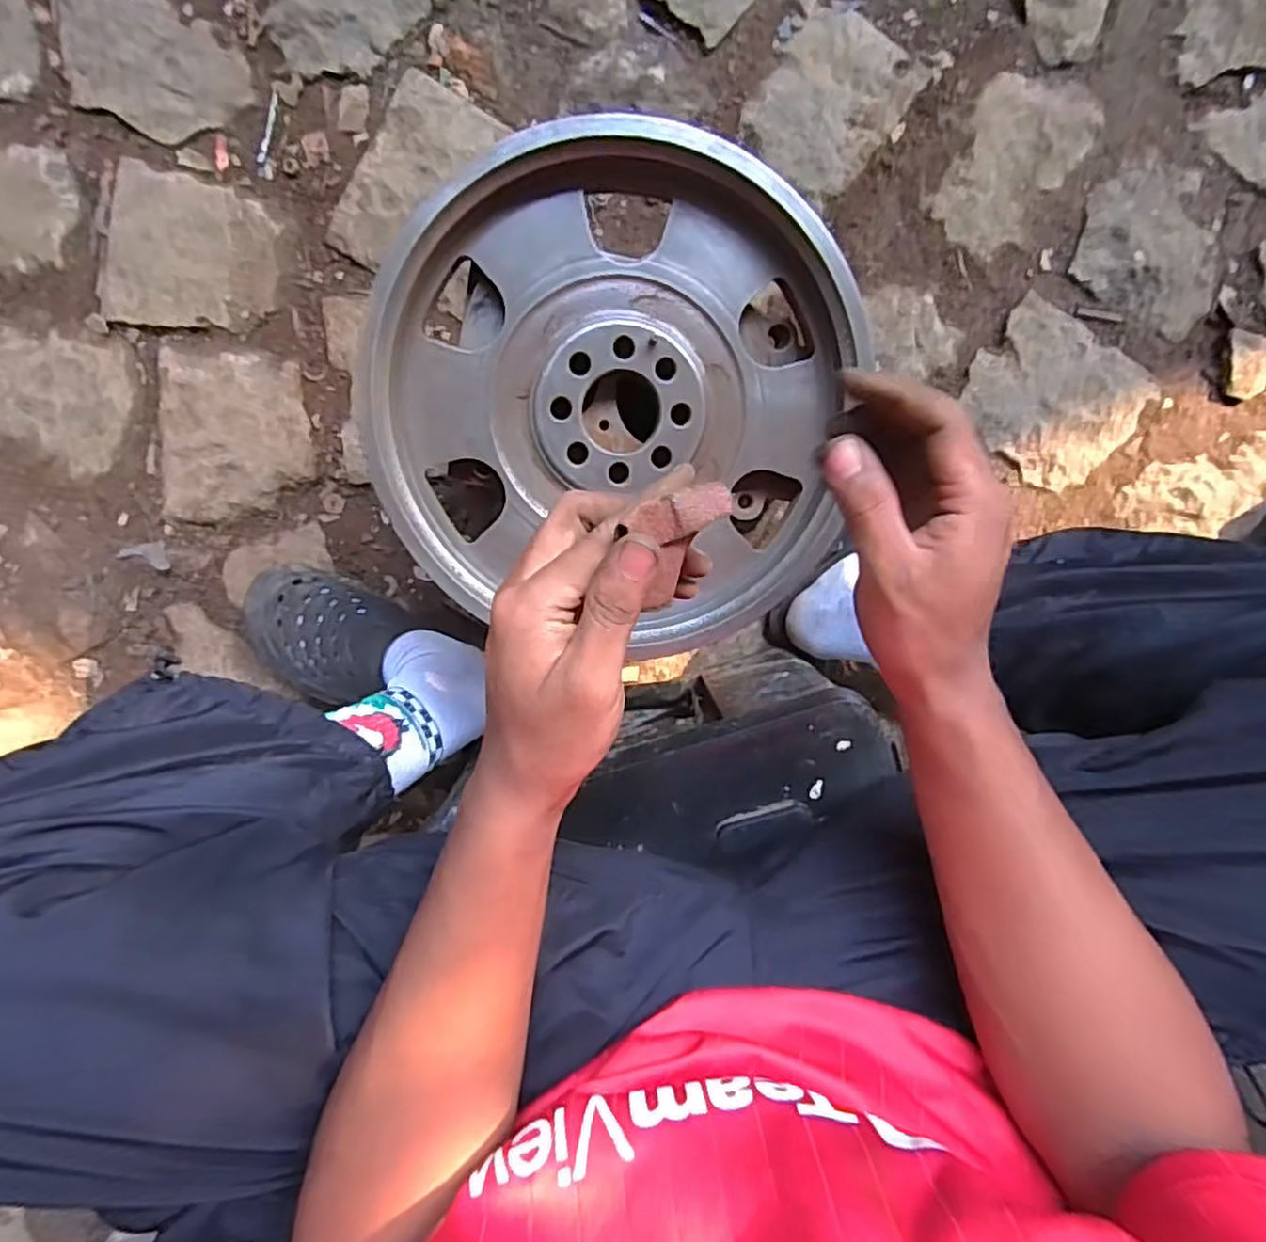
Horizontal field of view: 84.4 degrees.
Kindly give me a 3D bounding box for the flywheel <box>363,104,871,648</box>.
[{"bbox_3d":[-0.011,-0.131,0.440,0.297,0.057,0.306,5,98,-3],"label":"flywheel"}]

